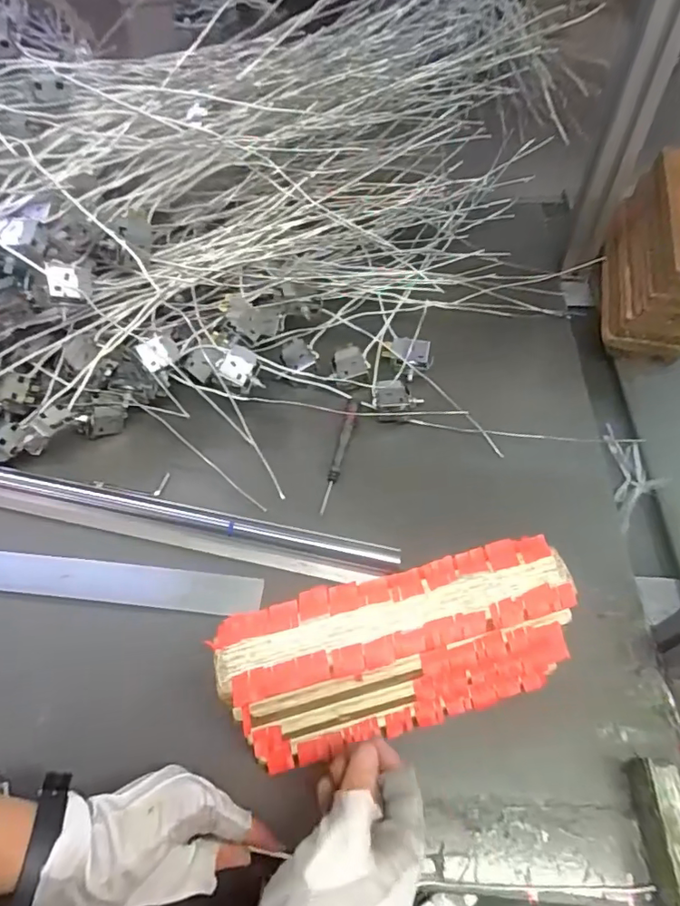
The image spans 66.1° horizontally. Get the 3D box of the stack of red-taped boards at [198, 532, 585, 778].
[{"bbox_3d":[0.044,0.151,0.381,0.239,0.141,0.058,-13,27,-6],"label":"stack of red-taped boards"}]

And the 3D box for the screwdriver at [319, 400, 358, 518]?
[{"bbox_3d":[0.000,-0.002,0.563,0.013,0.020,0.133,11,58,10],"label":"screwdriver"}]

